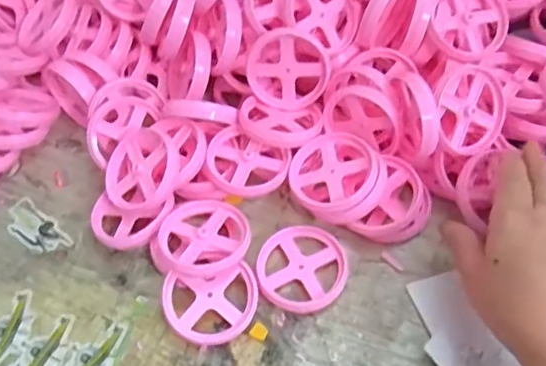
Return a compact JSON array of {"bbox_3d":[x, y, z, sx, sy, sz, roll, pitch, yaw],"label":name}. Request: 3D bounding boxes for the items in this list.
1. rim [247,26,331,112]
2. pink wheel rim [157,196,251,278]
[{"bbox_3d":[0.011,-0.086,0.431,0.061,0.060,0.007,18,27,-7],"label":"rim"},{"bbox_3d":[-0.049,0.038,0.397,0.063,0.019,0.063,-4,46,4],"label":"pink wheel rim"}]

